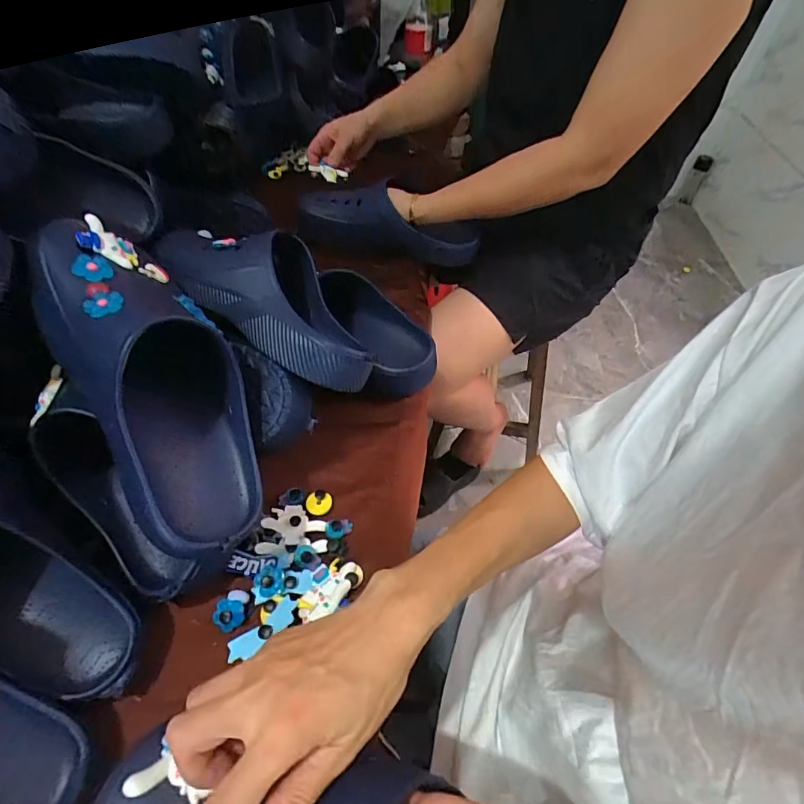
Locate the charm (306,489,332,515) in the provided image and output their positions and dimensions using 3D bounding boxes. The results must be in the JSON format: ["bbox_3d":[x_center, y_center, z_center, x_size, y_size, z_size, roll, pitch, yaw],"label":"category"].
[{"bbox_3d":[-0.079,0.096,0.436,0.023,0.004,0.023,1,51,-2],"label":"charm"}]

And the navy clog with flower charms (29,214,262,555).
[{"bbox_3d":[-0.186,-0.023,0.348,0.103,0.073,0.268,-25,87,-22],"label":"navy clog with flower charms"}]

